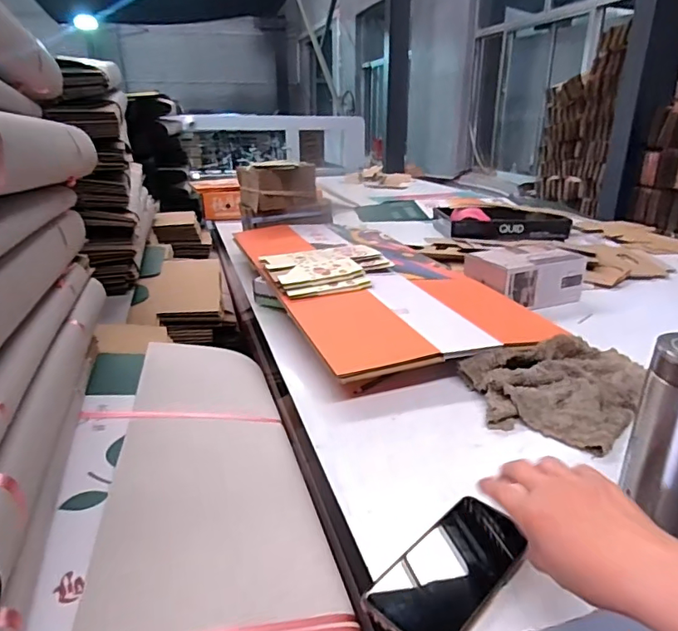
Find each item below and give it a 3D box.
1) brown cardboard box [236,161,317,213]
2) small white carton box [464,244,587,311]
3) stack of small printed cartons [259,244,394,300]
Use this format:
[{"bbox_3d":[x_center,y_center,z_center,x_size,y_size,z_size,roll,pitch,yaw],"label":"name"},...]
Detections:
[{"bbox_3d":[-0.169,-0.374,1.426,0.214,0.127,0.105,-15,26,-34],"label":"brown cardboard box"},{"bbox_3d":[0.393,-0.087,1.067,0.230,0.101,0.134,-9,23,-23],"label":"small white carton box"},{"bbox_3d":[-0.016,-0.095,1.017,0.246,0.043,0.220,-8,23,-21],"label":"stack of small printed cartons"}]

